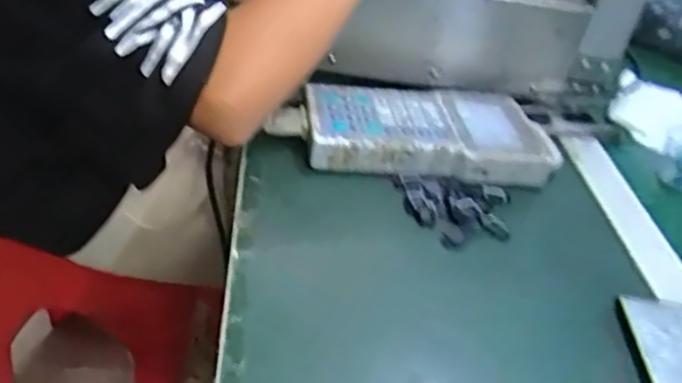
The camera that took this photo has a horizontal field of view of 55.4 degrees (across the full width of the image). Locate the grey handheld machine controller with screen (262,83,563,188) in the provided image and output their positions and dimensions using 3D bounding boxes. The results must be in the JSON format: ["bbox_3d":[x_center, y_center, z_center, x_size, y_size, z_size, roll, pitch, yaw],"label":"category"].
[{"bbox_3d":[0.066,-0.054,0.567,0.242,0.033,0.107,2,36,-9],"label":"grey handheld machine controller with screen"}]

